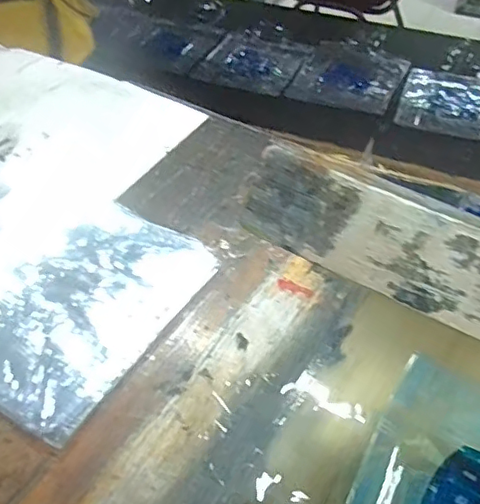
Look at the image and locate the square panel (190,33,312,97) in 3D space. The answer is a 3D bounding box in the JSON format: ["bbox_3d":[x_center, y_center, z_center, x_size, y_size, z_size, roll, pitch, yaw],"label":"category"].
[{"bbox_3d":[0.032,-0.514,1.546,0.269,0.018,0.226,17,52,18],"label":"square panel"}]

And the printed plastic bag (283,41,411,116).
[{"bbox_3d":[0.288,-0.460,1.473,0.259,0.021,0.258,19,52,19],"label":"printed plastic bag"}]

